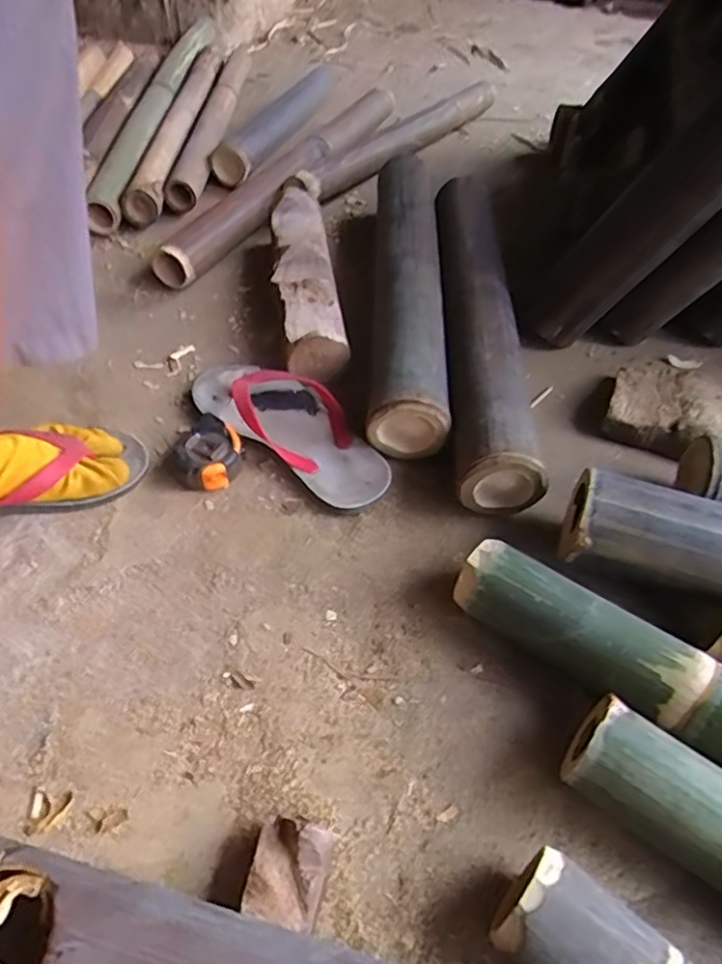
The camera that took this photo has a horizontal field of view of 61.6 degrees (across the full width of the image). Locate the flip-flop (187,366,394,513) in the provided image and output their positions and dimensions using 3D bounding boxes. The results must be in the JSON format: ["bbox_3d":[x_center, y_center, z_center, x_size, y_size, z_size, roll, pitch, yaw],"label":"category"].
[{"bbox_3d":[-0.069,-0.061,0.604,0.243,0.040,0.096,37,58,25],"label":"flip-flop"}]

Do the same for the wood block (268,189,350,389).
[{"bbox_3d":[-0.070,-0.248,0.739,0.070,0.061,0.339,-6,51,-7],"label":"wood block"}]

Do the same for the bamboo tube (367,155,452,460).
[{"bbox_3d":[0.056,-0.245,0.732,0.076,0.091,0.530,3,50,0],"label":"bamboo tube"}]

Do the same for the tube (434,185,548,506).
[{"bbox_3d":[0.129,-0.189,0.683,0.071,0.071,0.515,2,50,0],"label":"tube"}]

